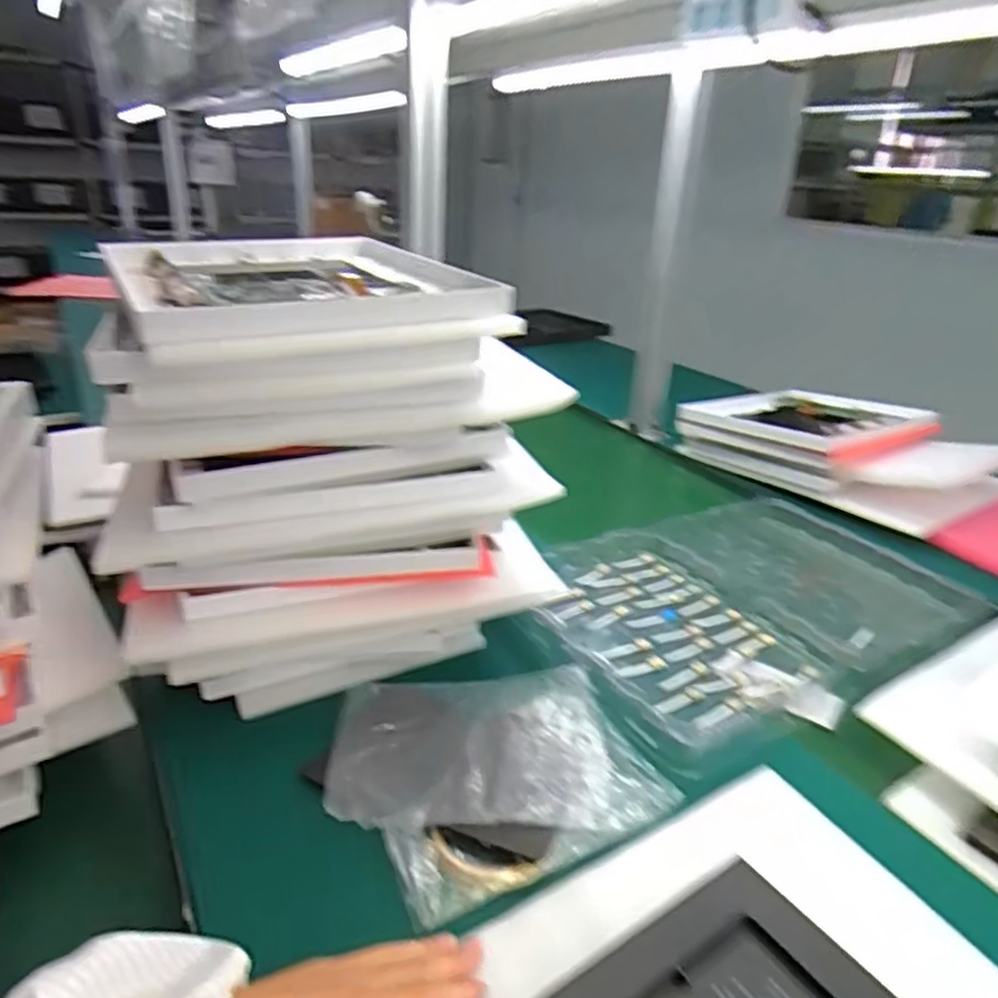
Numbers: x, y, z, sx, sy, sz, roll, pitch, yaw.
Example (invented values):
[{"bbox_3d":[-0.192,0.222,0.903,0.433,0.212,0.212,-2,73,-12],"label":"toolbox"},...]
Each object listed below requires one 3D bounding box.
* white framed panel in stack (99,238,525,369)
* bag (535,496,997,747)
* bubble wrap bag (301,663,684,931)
[{"bbox_3d":[-0.166,-0.172,0.571,0.255,0.045,0.320,-11,29,-27],"label":"white framed panel in stack"},{"bbox_3d":[0.272,0.105,0.756,0.473,0.047,0.323,-10,29,-26],"label":"bag"},{"bbox_3d":[-0.015,0.197,0.531,0.223,0.025,0.205,-10,29,-26],"label":"bubble wrap bag"}]

